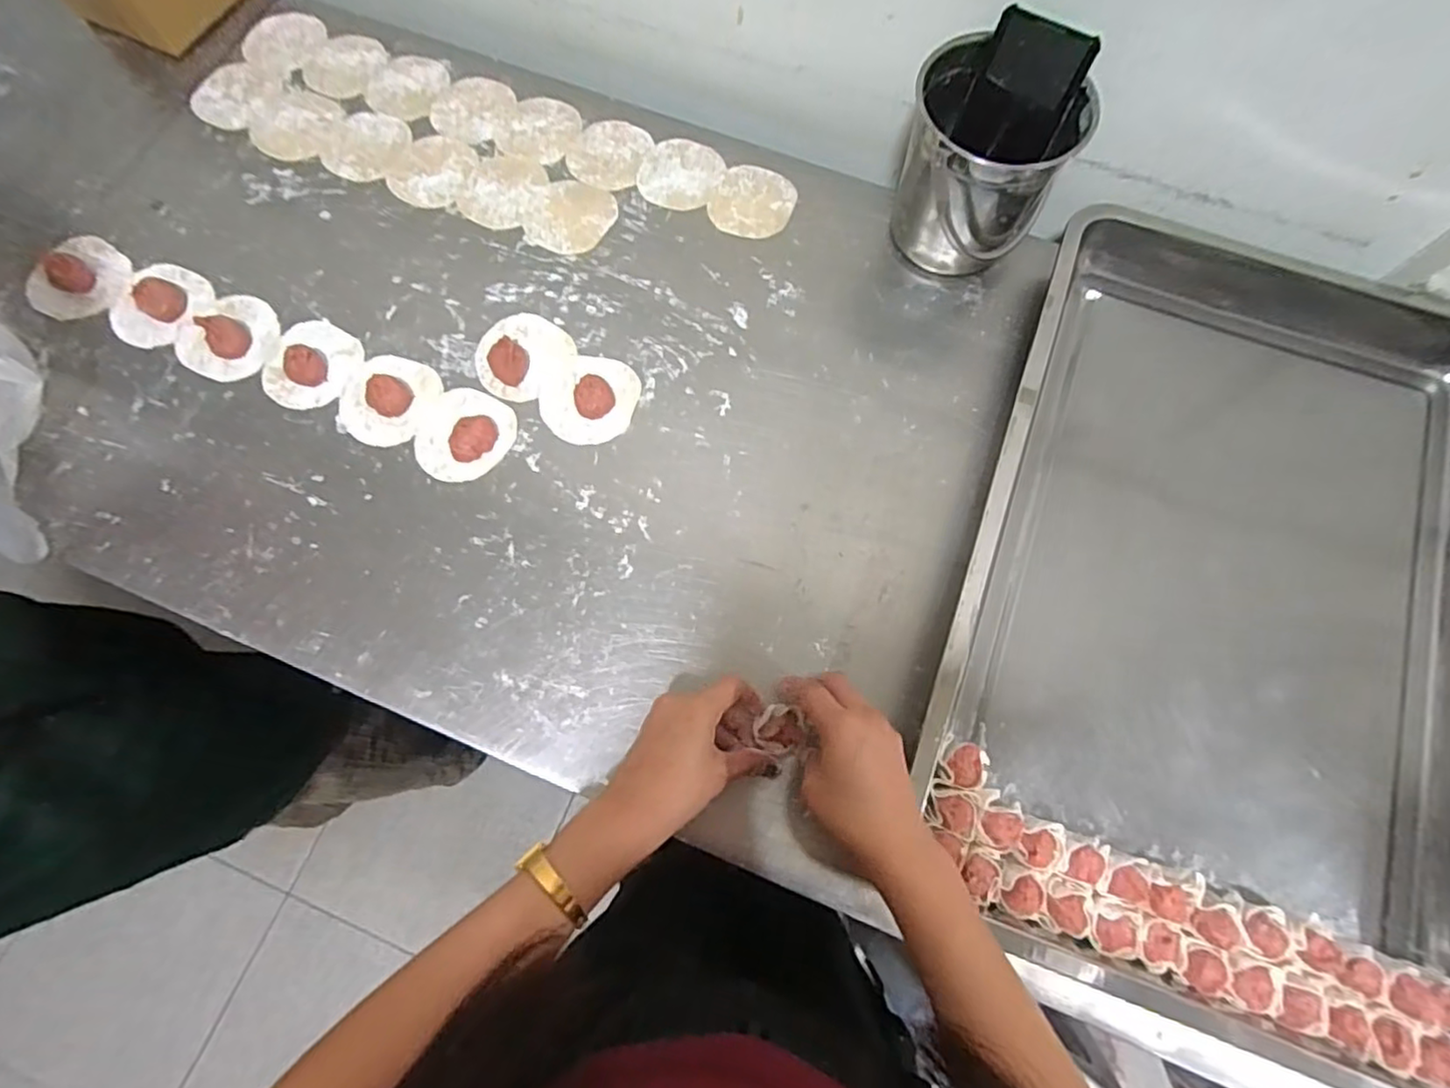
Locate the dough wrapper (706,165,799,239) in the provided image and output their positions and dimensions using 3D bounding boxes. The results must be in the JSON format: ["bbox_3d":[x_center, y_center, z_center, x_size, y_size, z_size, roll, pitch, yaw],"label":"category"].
[{"bbox_3d":[0.026,-0.328,0.630,0.077,0.004,0.082,20,74,4],"label":"dough wrapper"}]

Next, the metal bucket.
[{"bbox_3d":[0.214,-0.313,0.561,0.128,0.135,0.128,0,74,-2],"label":"metal bucket"}]

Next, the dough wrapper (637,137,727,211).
[{"bbox_3d":[-0.043,-0.359,0.636,0.076,0.004,0.084,26,75,6],"label":"dough wrapper"}]

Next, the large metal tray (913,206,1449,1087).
[{"bbox_3d":[0.388,0.022,0.504,0.388,0.056,0.619,20,74,4],"label":"large metal tray"}]

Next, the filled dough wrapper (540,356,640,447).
[{"bbox_3d":[-0.116,-0.127,0.556,0.078,0.020,0.083,0,74,-2],"label":"filled dough wrapper"}]

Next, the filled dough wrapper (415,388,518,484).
[{"bbox_3d":[-0.219,-0.093,0.547,0.077,0.016,0.080,0,74,-2],"label":"filled dough wrapper"}]

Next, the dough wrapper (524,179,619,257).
[{"bbox_3d":[-0.146,-0.306,0.616,0.077,0.004,0.075,24,75,5],"label":"dough wrapper"}]

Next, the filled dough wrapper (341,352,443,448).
[{"bbox_3d":[-0.287,-0.126,0.554,0.074,0.018,0.081,25,75,5],"label":"filled dough wrapper"}]

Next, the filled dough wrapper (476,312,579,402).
[{"bbox_3d":[-0.182,-0.170,0.576,0.075,0.018,0.082,33,76,7],"label":"filled dough wrapper"}]

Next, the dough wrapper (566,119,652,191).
[{"bbox_3d":[-0.114,-0.381,0.645,0.073,0.004,0.086,21,75,4],"label":"dough wrapper"}]

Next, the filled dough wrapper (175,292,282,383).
[{"bbox_3d":[-0.430,-0.181,0.571,0.073,0.011,0.080,0,74,-2],"label":"filled dough wrapper"}]

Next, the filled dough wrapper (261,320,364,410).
[{"bbox_3d":[-0.357,-0.157,0.560,0.074,0.021,0.082,23,75,5],"label":"filled dough wrapper"}]

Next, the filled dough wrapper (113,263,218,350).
[{"bbox_3d":[-0.494,-0.210,0.574,0.073,0.013,0.080,32,76,7],"label":"filled dough wrapper"}]

